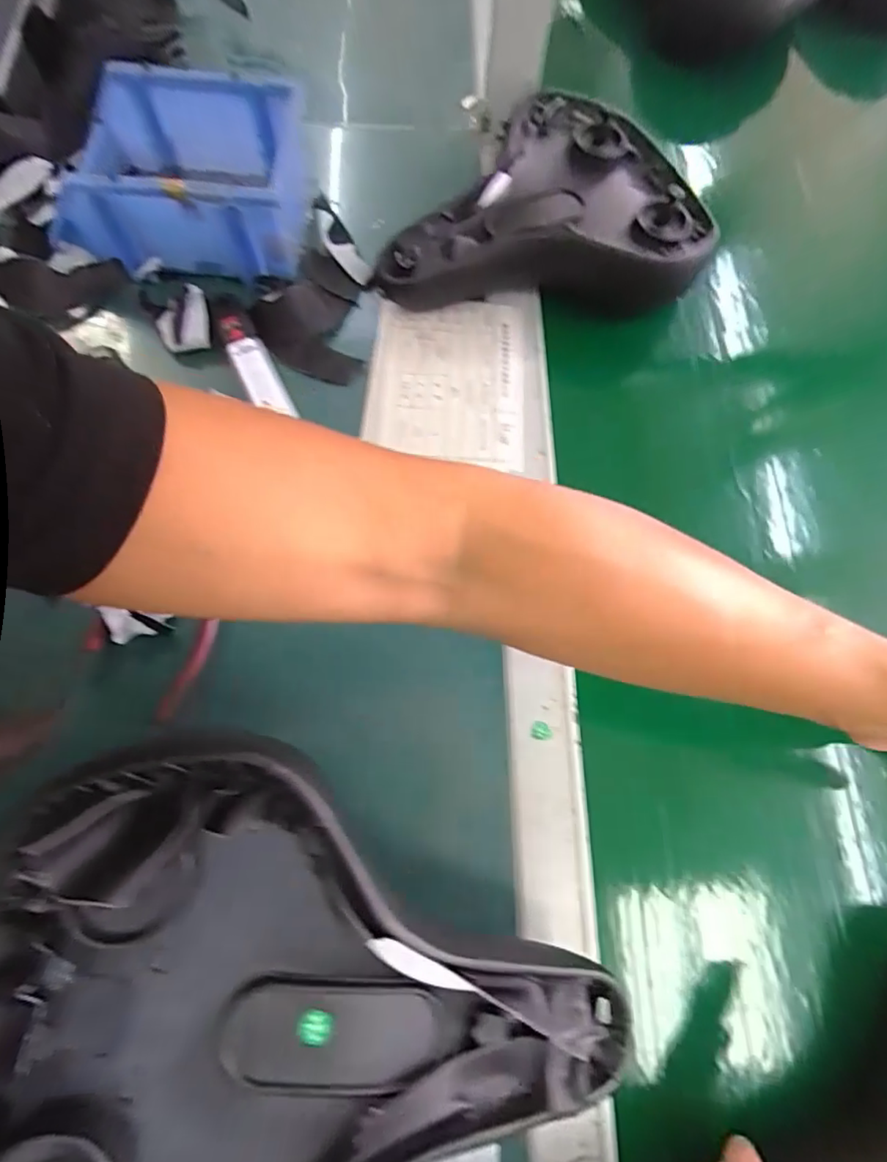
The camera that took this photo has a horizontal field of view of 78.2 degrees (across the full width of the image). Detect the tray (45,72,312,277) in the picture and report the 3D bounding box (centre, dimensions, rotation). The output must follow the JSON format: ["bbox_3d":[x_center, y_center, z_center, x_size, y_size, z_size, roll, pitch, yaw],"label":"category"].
[{"bbox_3d":[-0.189,-0.292,0.398,0.181,0.071,0.126,4,71,-1],"label":"tray"}]

